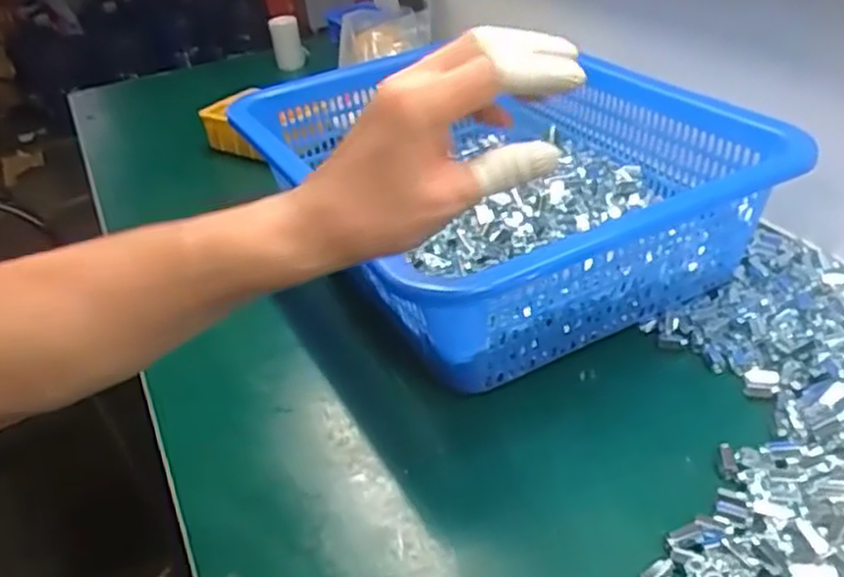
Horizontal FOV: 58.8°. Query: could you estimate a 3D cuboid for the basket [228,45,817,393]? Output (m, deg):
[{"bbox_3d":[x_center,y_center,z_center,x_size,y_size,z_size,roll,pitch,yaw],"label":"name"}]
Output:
[{"bbox_3d":[0.058,-0.097,0.694,0.336,0.120,0.453,-21,35,-22],"label":"basket"}]

